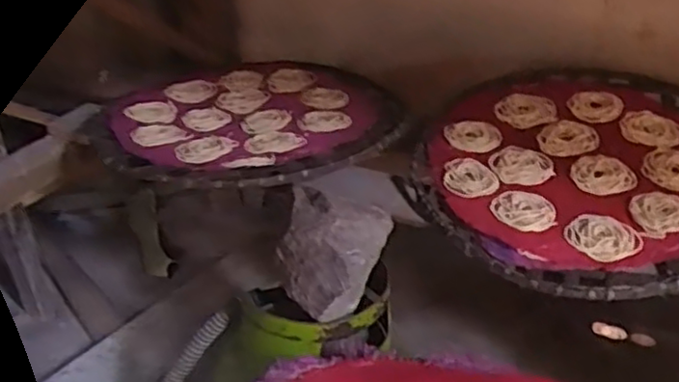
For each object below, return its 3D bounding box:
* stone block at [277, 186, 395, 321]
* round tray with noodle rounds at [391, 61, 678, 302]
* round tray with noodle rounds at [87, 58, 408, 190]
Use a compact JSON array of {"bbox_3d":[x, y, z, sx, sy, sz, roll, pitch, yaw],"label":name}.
[{"bbox_3d":[-0.004,0.069,0.791,0.094,0.128,0.126,9,14,-46],"label":"stone block"},{"bbox_3d":[0.298,-0.038,0.882,0.392,0.029,0.425,13,47,20],"label":"round tray with noodle rounds"},{"bbox_3d":[-0.118,-0.102,0.964,0.424,0.037,0.404,-2,30,1],"label":"round tray with noodle rounds"}]

